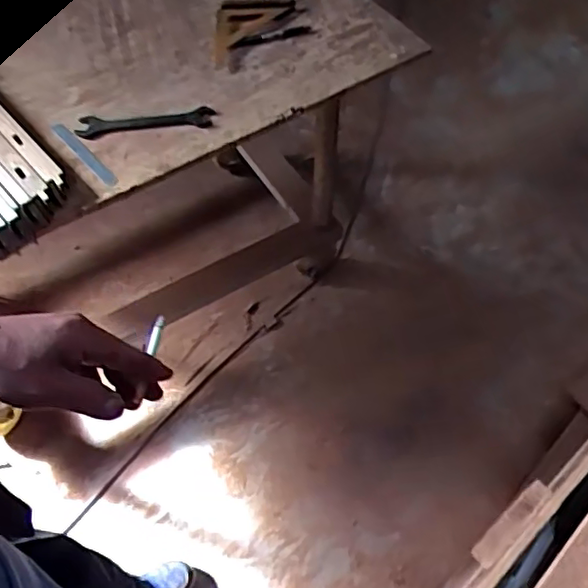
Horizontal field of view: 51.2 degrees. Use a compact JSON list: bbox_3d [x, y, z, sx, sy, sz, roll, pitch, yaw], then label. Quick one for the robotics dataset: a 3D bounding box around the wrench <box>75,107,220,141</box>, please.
[{"bbox_3d":[-0.225,-0.259,0.930,0.202,0.017,0.041,-5,56,0],"label":"wrench"}]

